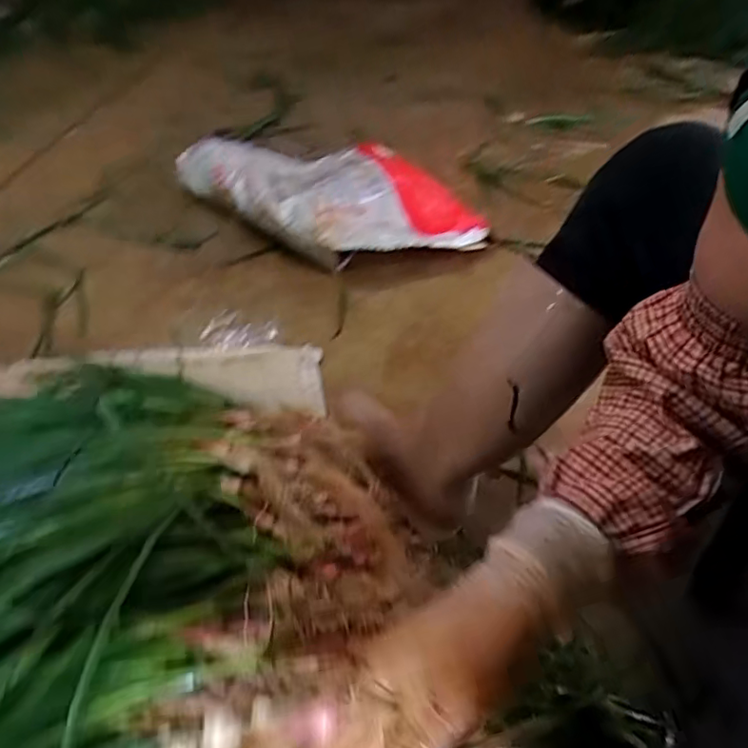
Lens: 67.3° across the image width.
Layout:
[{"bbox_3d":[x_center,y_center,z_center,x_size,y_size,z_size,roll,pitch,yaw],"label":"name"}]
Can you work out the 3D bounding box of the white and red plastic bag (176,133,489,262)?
[{"bbox_3d":[-0.094,-0.384,1.198,0.523,0.122,0.528,-18,45,-19],"label":"white and red plastic bag"}]

